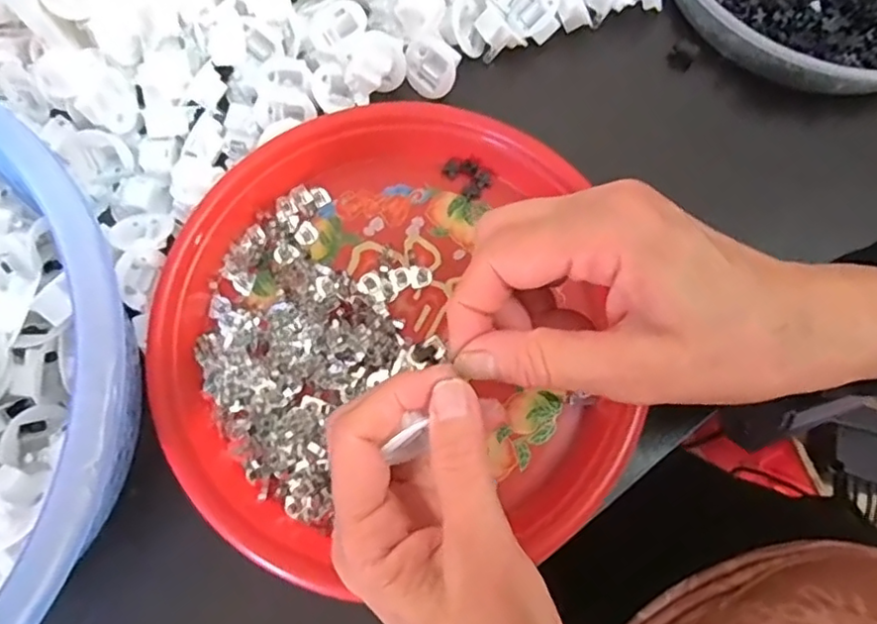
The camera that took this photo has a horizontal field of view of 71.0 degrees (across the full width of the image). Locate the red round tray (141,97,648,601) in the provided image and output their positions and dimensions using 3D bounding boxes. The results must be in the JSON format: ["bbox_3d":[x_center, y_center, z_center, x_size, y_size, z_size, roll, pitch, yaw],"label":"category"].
[{"bbox_3d":[-0.032,0.006,0.315,0.218,0.031,0.231,0,79,-1],"label":"red round tray"}]

